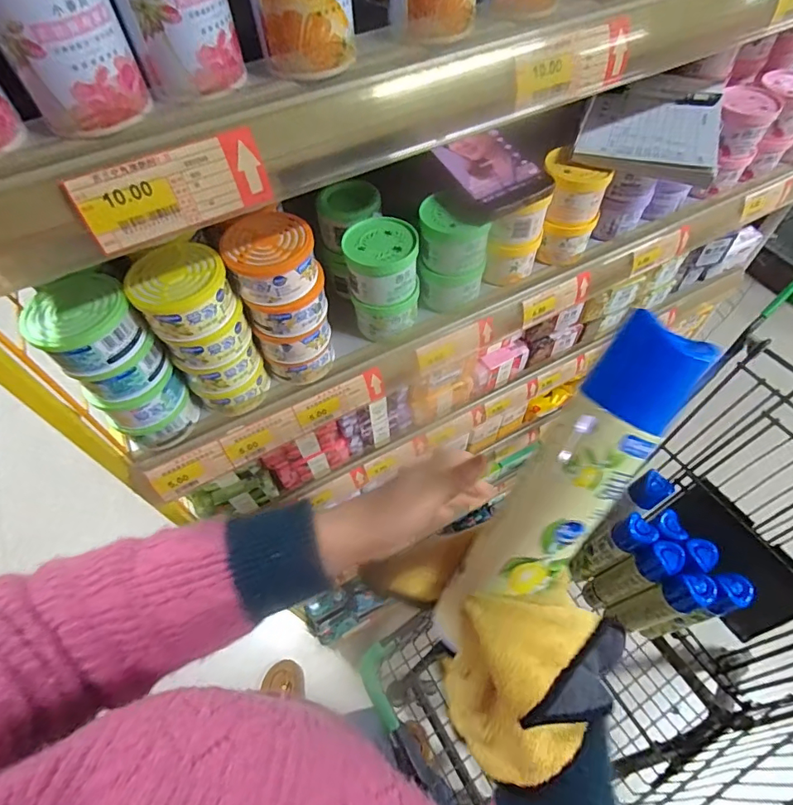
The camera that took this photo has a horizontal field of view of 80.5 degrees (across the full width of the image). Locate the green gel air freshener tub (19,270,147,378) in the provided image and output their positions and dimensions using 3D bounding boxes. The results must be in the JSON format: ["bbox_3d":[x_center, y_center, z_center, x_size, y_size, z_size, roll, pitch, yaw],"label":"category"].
[{"bbox_3d":[-0.220,-0.056,0.333,0.063,0.037,0.063,-1,58,2],"label":"green gel air freshener tub"}]

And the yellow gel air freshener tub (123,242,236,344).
[{"bbox_3d":[-0.156,-0.081,0.345,0.065,0.037,0.060,-1,58,2],"label":"yellow gel air freshener tub"}]

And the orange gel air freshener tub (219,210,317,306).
[{"bbox_3d":[-0.096,-0.113,0.364,0.064,0.037,0.068,-1,58,2],"label":"orange gel air freshener tub"}]

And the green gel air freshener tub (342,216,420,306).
[{"bbox_3d":[-0.013,-0.130,0.428,0.063,0.045,0.063,-1,58,2],"label":"green gel air freshener tub"}]

